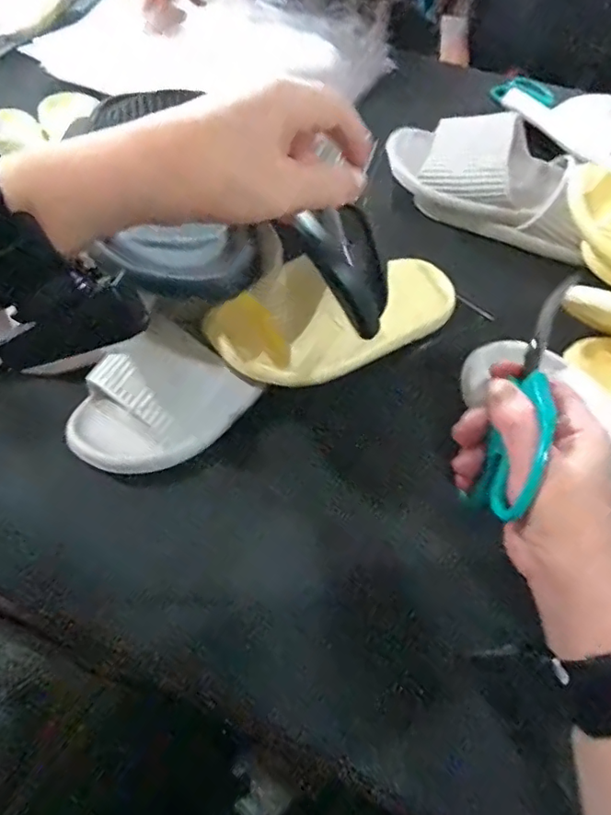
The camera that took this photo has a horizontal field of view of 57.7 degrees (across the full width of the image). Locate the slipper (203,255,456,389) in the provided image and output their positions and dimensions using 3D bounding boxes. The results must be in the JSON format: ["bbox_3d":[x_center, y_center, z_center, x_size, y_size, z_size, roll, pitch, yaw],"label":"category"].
[{"bbox_3d":[0.037,-0.092,0.505,0.246,0.071,0.097,-27,62,-20],"label":"slipper"}]

